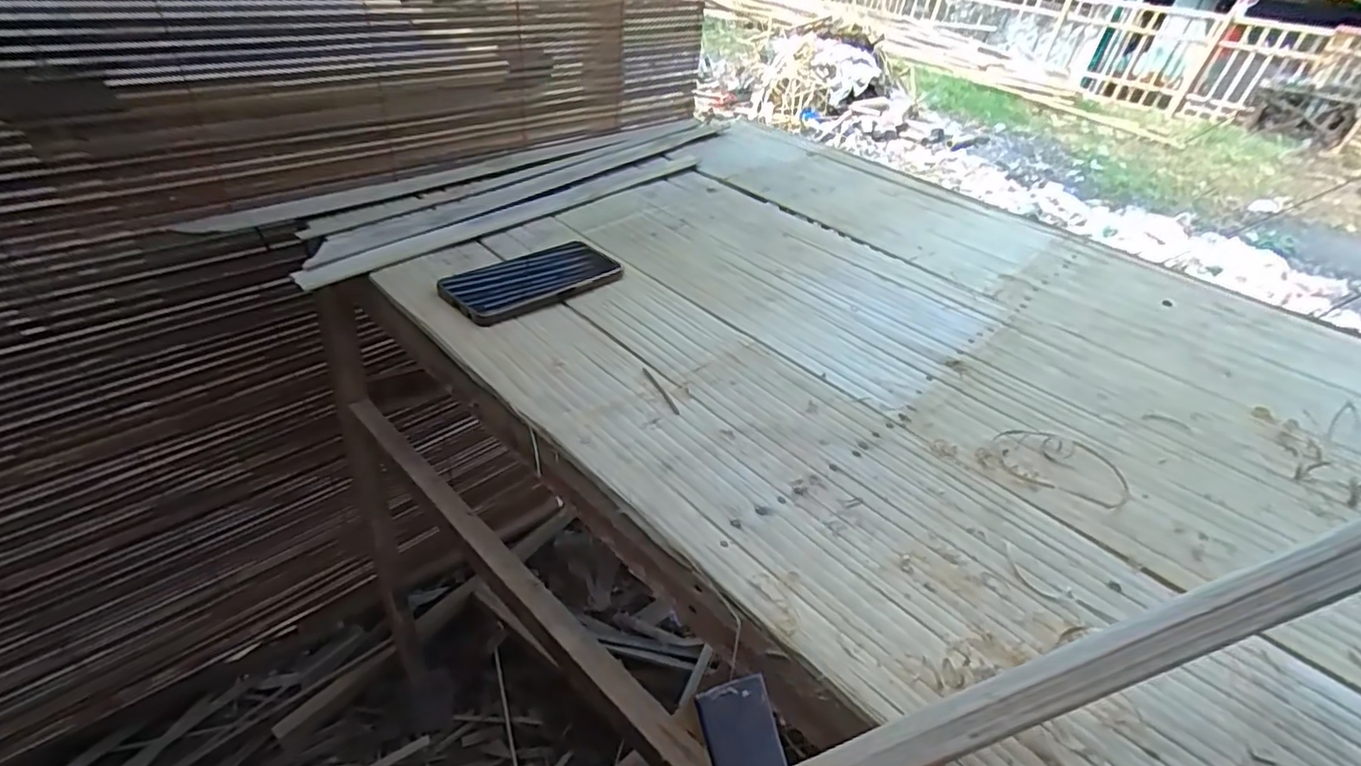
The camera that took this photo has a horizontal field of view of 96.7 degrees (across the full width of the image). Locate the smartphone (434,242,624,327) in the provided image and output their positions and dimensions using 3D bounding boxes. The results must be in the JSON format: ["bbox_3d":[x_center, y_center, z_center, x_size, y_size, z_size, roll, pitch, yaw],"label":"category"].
[{"bbox_3d":[-0.141,-0.102,0.586,0.078,0.012,0.167,34,46,31],"label":"smartphone"}]

